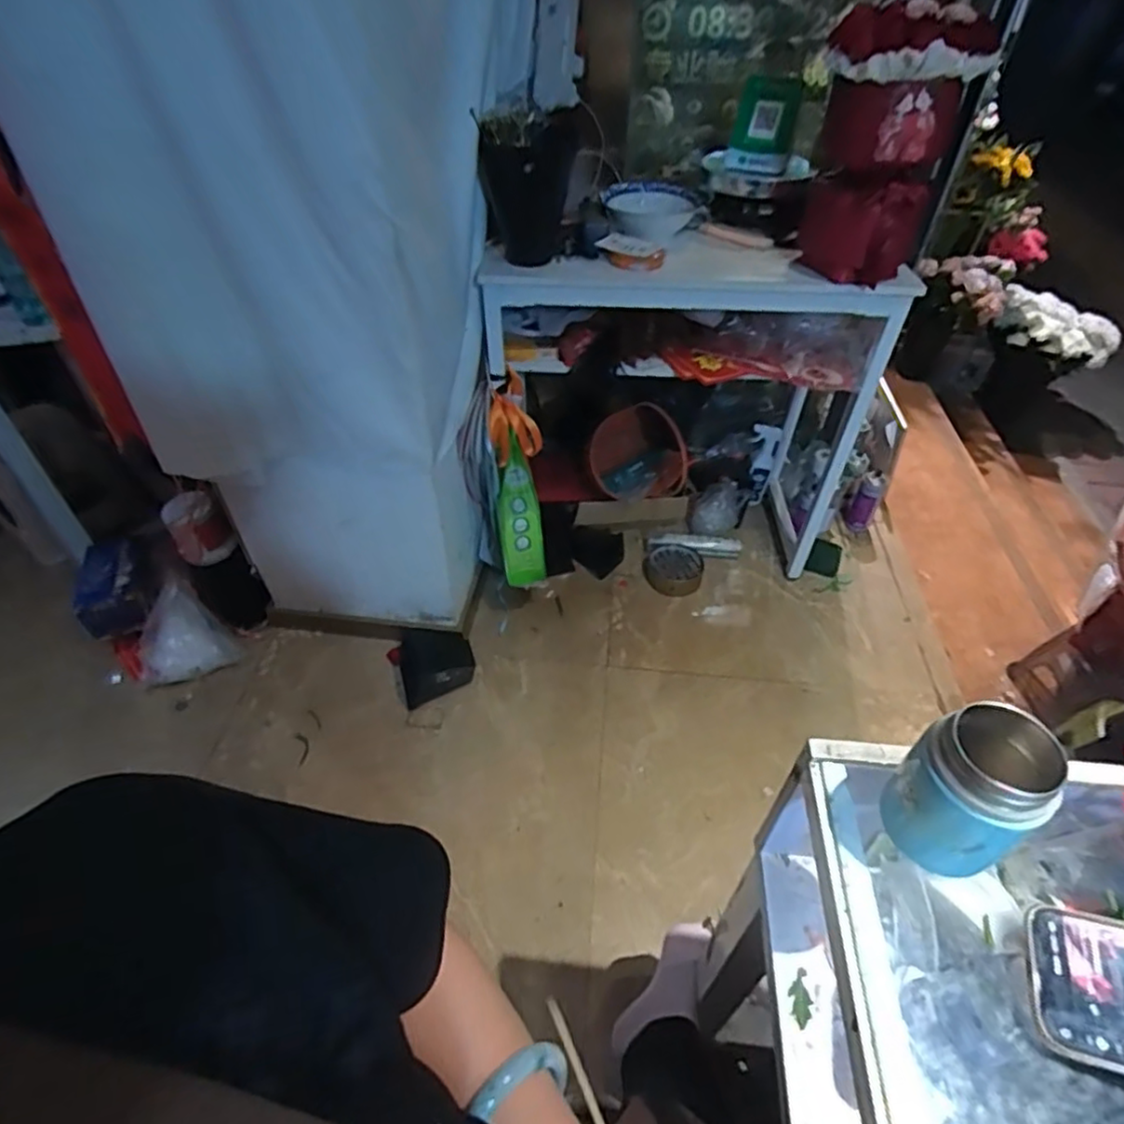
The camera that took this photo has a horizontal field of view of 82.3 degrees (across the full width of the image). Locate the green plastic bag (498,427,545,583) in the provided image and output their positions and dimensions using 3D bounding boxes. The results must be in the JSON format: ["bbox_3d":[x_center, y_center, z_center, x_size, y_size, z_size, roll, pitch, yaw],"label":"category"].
[{"bbox_3d":[-0.091,-0.102,1.375,0.089,0.328,0.057,-6,21,-6],"label":"green plastic bag"}]

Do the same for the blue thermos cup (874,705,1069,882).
[{"bbox_3d":[0.244,0.139,0.392,0.060,0.107,0.060,0,45,0],"label":"blue thermos cup"}]

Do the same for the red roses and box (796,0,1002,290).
[{"bbox_3d":[0.515,-0.665,1.045,0.205,0.365,0.176,18,48,17],"label":"red roses and box"}]

